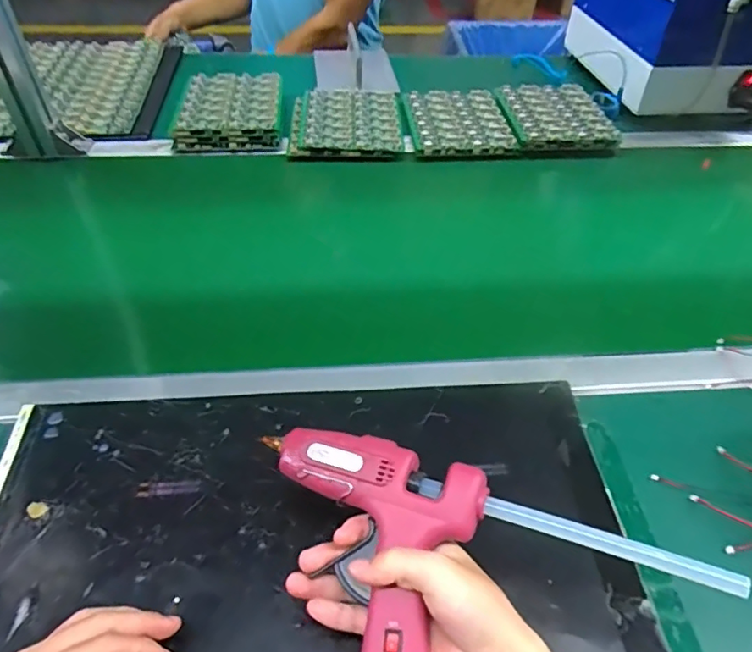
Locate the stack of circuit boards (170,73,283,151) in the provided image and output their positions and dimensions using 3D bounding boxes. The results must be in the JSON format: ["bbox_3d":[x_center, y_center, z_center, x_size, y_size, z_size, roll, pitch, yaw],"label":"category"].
[{"bbox_3d":[-0.224,-0.342,0.858,0.157,0.033,0.202,-2,47,-3],"label":"stack of circuit boards"}]

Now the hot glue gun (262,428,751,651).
[{"bbox_3d":[0.049,0.159,0.331,0.290,0.042,0.140,17,51,13],"label":"hot glue gun"}]

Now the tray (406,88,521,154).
[{"bbox_3d":[0.128,-0.319,0.858,0.152,0.024,0.177,0,47,-1],"label":"tray"}]

